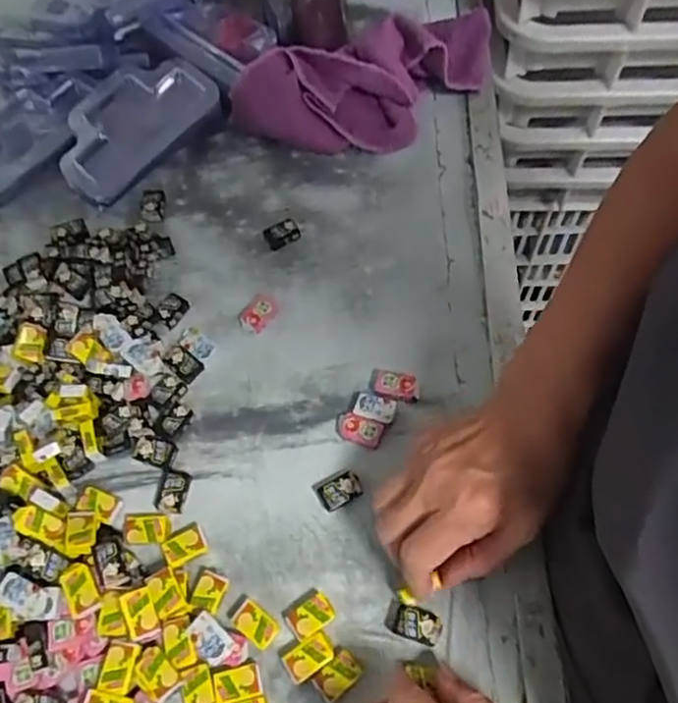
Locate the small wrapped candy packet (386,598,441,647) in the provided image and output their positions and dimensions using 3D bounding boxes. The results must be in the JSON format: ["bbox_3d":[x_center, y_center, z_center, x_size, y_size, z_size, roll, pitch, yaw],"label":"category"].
[{"bbox_3d":[0.042,0.158,0.380,0.032,0.010,0.017,20,65,11],"label":"small wrapped candy packet"}]

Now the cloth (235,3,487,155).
[{"bbox_3d":[0.028,-0.229,0.562,0.235,0.050,0.108,-19,64,-8],"label":"cloth"}]

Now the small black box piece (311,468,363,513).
[{"bbox_3d":[-0.001,0.086,0.416,0.027,0.008,0.022,-25,65,-11],"label":"small black box piece"}]

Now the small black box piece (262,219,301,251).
[{"bbox_3d":[-0.044,-0.092,0.514,0.026,0.011,0.019,-25,65,-11],"label":"small black box piece"}]

